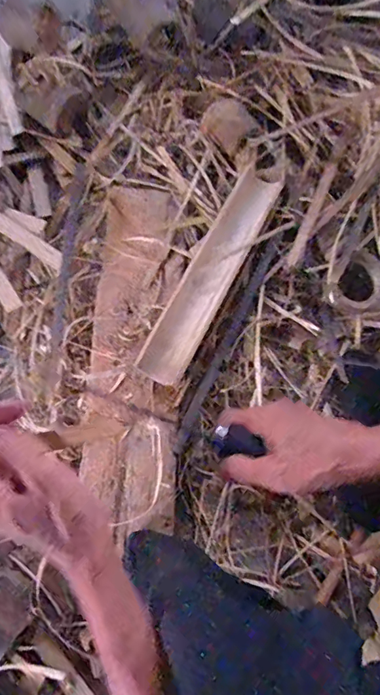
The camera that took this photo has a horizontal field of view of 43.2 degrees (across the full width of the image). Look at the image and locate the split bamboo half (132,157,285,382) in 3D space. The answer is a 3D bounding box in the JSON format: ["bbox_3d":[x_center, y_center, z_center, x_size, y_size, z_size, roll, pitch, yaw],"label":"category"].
[{"bbox_3d":[0.032,-0.107,0.658,0.063,0.021,0.338,26,75,8],"label":"split bamboo half"}]

